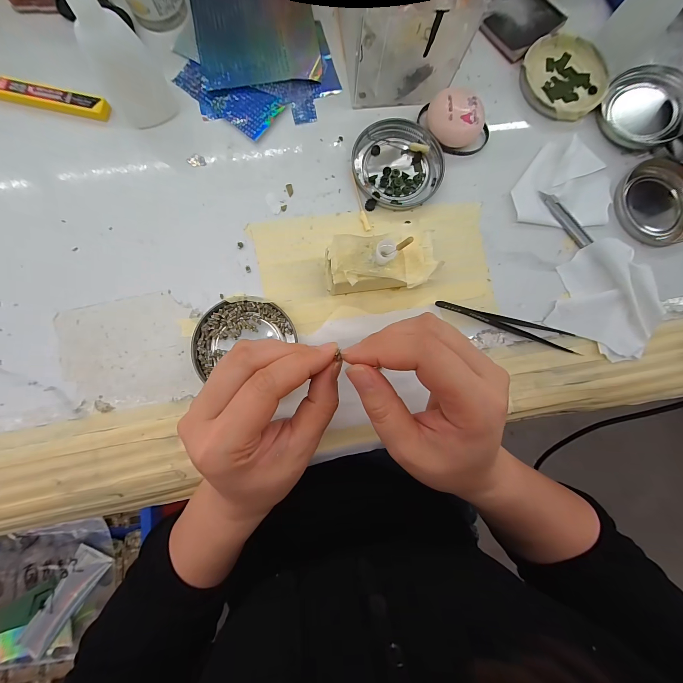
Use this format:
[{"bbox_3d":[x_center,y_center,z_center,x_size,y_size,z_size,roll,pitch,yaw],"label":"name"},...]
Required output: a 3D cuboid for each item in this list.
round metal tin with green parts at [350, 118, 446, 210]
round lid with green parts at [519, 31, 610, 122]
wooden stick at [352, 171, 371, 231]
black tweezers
[{"bbox_3d":[0.049,-0.157,0.256,0.075,0.009,0.078,0,85,-3],"label":"round metal tin with green parts"},{"bbox_3d":[0.209,-0.248,0.274,0.078,0.010,0.078,0,85,-3],"label":"round lid with green parts"},{"bbox_3d":[0.016,-0.121,0.253,0.006,0.004,0.053,-17,86,-5],"label":"wooden stick"},{"bbox_3d":[0.140,-0.016,0.248,0.122,0.007,0.017,17,84,-1],"label":"black tweezers"}]

